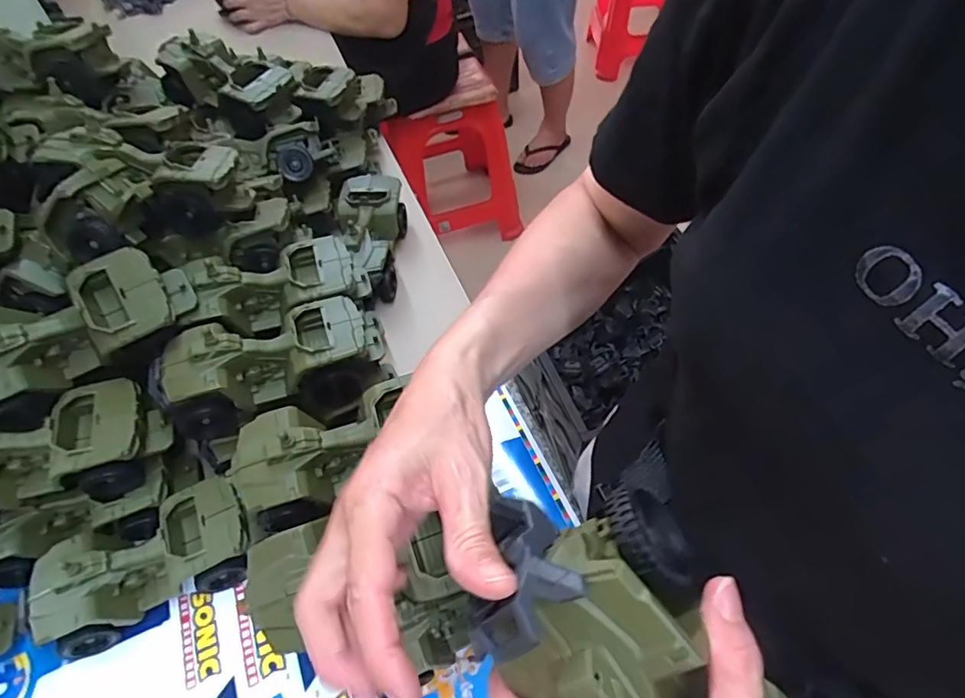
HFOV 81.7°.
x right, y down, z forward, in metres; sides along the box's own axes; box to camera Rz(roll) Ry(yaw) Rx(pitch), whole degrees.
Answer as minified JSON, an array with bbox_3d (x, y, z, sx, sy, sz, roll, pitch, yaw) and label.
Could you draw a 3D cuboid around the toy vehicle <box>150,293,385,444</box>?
[{"bbox_3d":[-0.189,0.015,0.512,0.188,0.087,0.098,-17,55,-9],"label":"toy vehicle"}]

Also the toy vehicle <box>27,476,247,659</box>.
[{"bbox_3d":[-0.287,0.180,0.483,0.170,0.066,0.082,-24,56,-13],"label":"toy vehicle"}]

